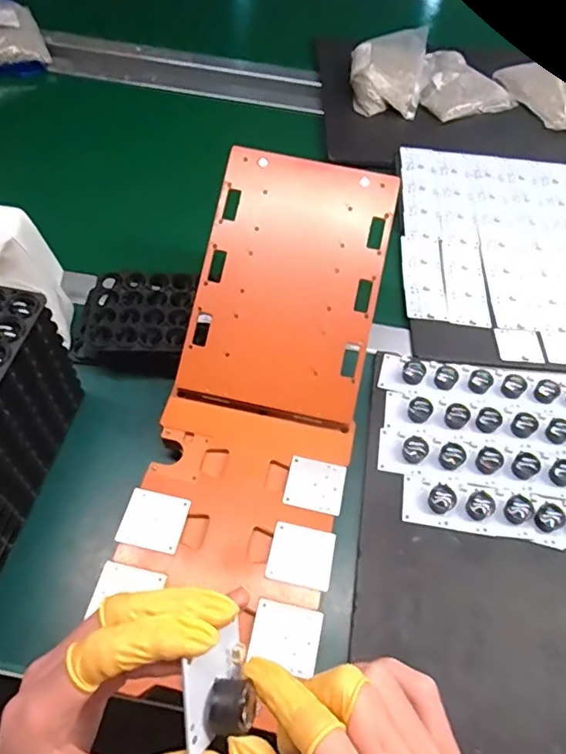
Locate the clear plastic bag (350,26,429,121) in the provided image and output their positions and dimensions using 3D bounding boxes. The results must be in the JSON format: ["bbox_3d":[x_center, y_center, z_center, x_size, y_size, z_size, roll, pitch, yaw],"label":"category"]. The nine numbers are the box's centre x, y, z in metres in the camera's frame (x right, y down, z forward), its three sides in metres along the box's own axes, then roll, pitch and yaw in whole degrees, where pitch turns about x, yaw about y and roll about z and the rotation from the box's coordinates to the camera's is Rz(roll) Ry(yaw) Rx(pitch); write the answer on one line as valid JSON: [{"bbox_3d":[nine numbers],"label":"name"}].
[{"bbox_3d":[0.165,-0.479,0.848,0.119,0.052,0.172,8,56,1],"label":"clear plastic bag"}]

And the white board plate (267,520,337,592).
[{"bbox_3d":[0.015,0.138,0.421,0.048,0.004,0.044,13,57,4],"label":"white board plate"}]

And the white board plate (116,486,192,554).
[{"bbox_3d":[-0.102,0.113,0.430,0.048,0.004,0.045,11,56,3],"label":"white board plate"}]

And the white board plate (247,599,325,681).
[{"bbox_3d":[0.002,0.186,0.390,0.048,0.004,0.042,13,49,4],"label":"white board plate"}]

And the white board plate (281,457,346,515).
[{"bbox_3d":[0.028,0.091,0.457,0.047,0.004,0.044,12,58,4],"label":"white board plate"}]

